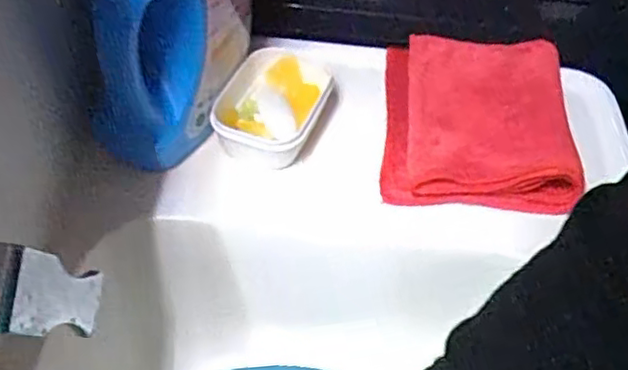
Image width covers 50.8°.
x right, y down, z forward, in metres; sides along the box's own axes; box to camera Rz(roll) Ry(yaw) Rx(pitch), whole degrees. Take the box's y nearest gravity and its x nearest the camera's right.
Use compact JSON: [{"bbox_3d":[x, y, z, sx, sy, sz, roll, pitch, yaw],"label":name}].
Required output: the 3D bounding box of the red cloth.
[{"bbox_3d":[0.142,-0.060,0.579,0.152,0.027,0.195,6,49,1],"label":"red cloth"}]

